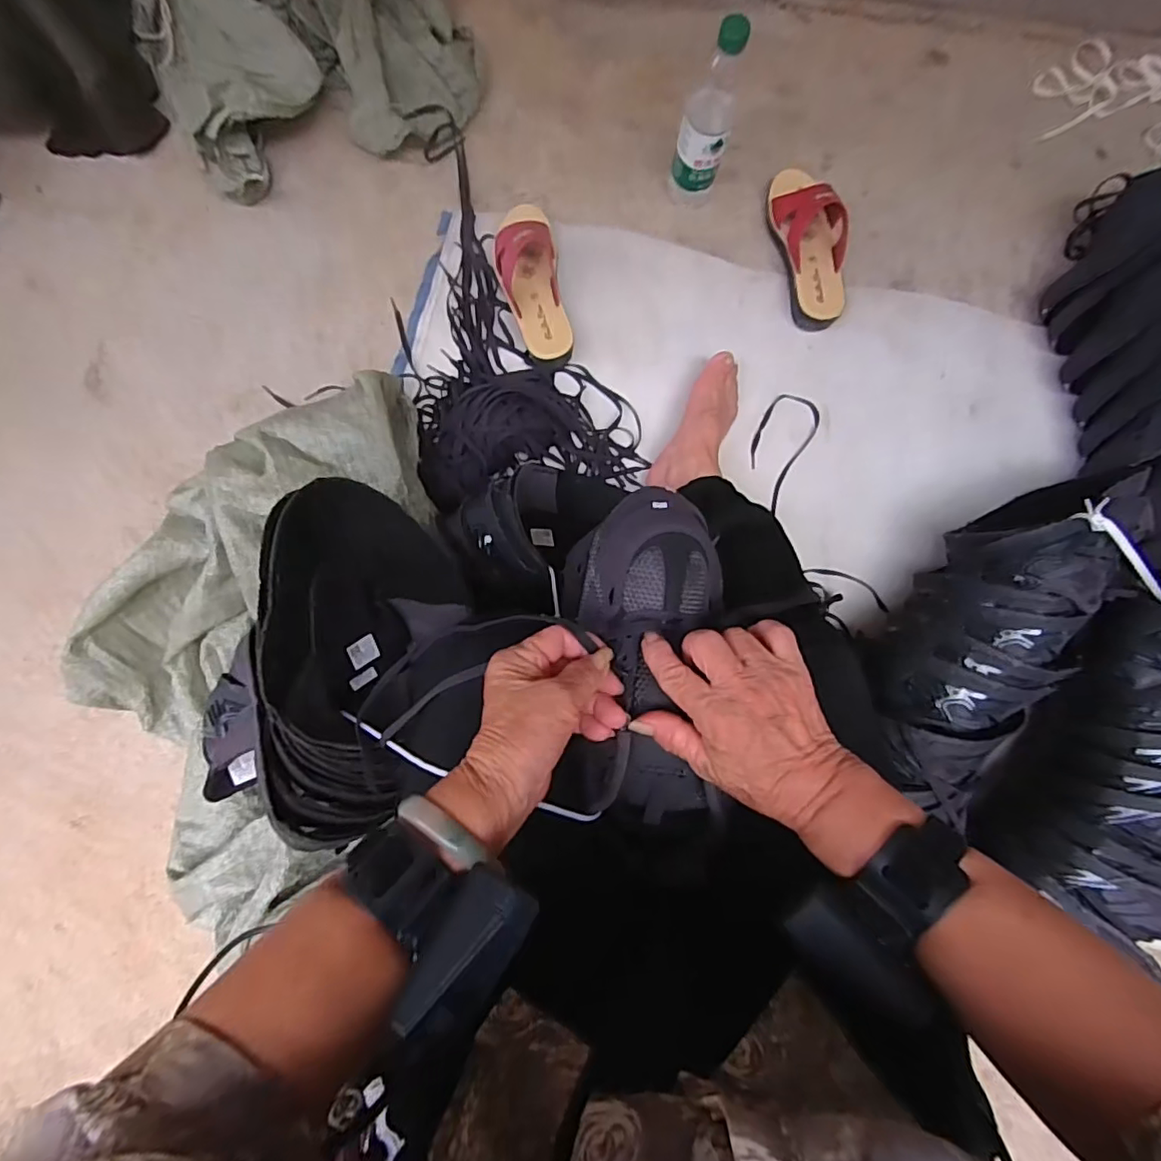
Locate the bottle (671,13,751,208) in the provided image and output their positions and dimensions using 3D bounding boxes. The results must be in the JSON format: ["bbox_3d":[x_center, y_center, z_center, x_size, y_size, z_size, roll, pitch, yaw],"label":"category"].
[{"bbox_3d":[0.157,-0.563,0.733,0.061,0.225,0.056,0,84,-2],"label":"bottle"}]

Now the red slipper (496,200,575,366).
[{"bbox_3d":[-0.065,-0.396,0.780,0.083,0.081,0.228,-8,84,-3],"label":"red slipper"}]

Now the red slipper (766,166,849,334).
[{"bbox_3d":[0.318,-0.461,0.808,0.087,0.062,0.232,-11,84,-3],"label":"red slipper"}]

